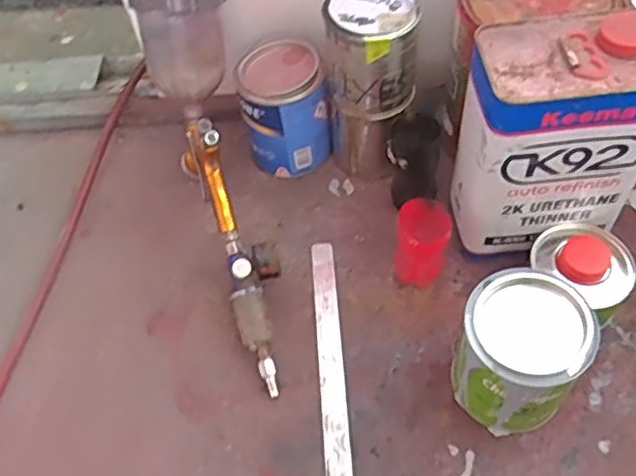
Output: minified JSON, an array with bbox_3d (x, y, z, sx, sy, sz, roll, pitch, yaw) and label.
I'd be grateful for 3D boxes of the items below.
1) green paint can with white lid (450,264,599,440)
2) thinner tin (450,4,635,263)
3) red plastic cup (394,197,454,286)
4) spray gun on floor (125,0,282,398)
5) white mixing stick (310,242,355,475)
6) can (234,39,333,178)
[{"bbox_3d":[0.182,0.110,0.576,0.101,0.139,0.106,-2,55,3],"label":"green paint can with white lid"},{"bbox_3d":[0.235,-0.096,0.628,0.174,0.226,0.116,-10,56,-2],"label":"thinner tin"},{"bbox_3d":[0.114,0.012,0.677,0.053,0.100,0.060,7,55,9],"label":"red plastic cup"},{"bbox_3d":[-0.095,-0.064,0.713,0.105,0.177,0.469,-18,81,-8],"label":"spray gun on floor"},{"bbox_3d":[0.013,0.126,0.666,0.029,0.006,0.284,-4,56,0],"label":"white mixing stick"},{"bbox_3d":[-0.041,-0.154,0.781,0.105,0.141,0.093,-13,55,-4],"label":"can"}]

